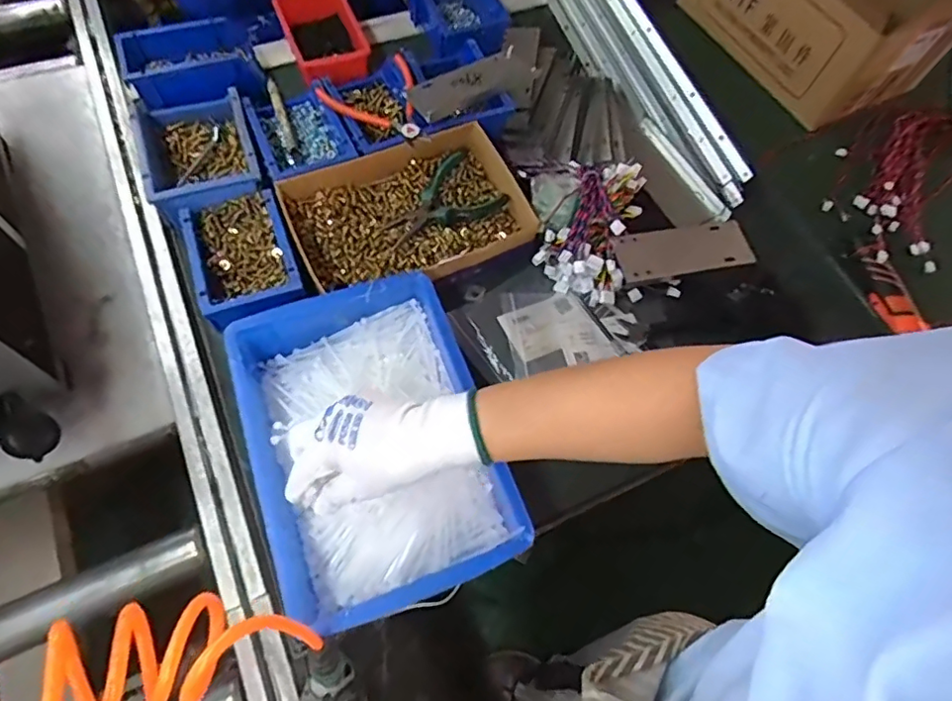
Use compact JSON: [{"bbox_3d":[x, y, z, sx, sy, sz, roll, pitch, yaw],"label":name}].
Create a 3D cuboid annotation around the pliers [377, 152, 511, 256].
[{"bbox_3d":[-0.044,-0.172,0.661,0.141,0.038,0.084,-34,71,-19],"label":"pliers"}]

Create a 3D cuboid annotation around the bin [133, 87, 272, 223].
[{"bbox_3d":[-0.325,-0.237,0.667,0.125,0.080,0.203,-17,67,-13],"label":"bin"}]

